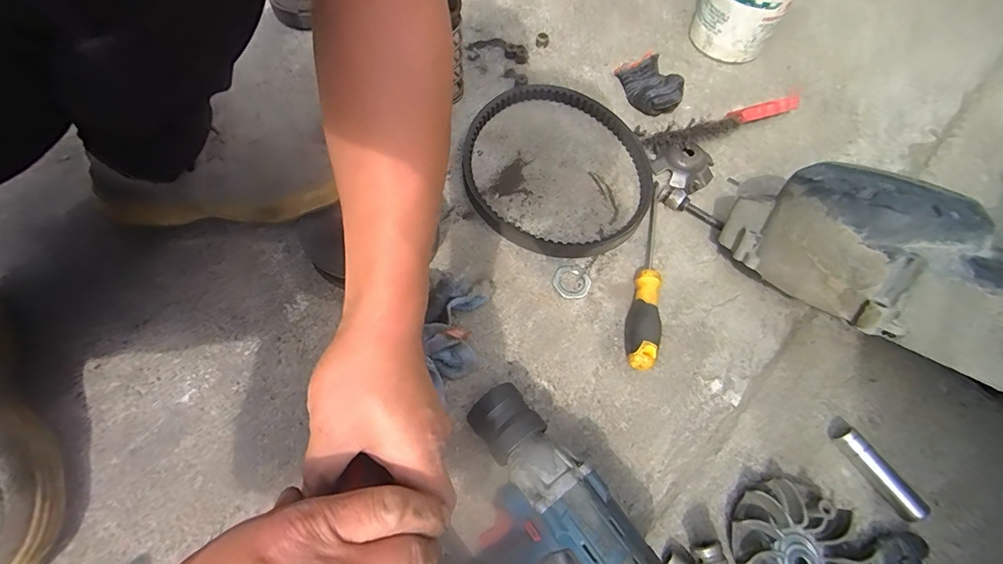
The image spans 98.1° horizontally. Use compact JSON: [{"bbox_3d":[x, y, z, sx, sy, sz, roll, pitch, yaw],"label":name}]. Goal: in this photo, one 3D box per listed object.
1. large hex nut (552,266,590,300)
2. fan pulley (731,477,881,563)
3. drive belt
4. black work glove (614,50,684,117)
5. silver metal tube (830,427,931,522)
[{"bbox_3d":[0.076,0.000,0.475,0.041,0.004,0.039,-24,67,-15],"label":"large hex nut"},{"bbox_3d":[0.241,0.220,0.351,0.104,0.032,0.105,2,63,-3],"label":"fan pulley"},{"bbox_3d":[0.068,-0.143,0.541,0.242,0.019,0.247,15,63,3],"label":"drive belt"},{"bbox_3d":[0.210,-0.275,0.604,0.071,0.037,0.107,-12,64,-10],"label":"black work glove"},{"bbox_3d":[0.336,0.172,0.389,0.017,0.020,0.080,-28,68,-17],"label":"silver metal tube"}]

